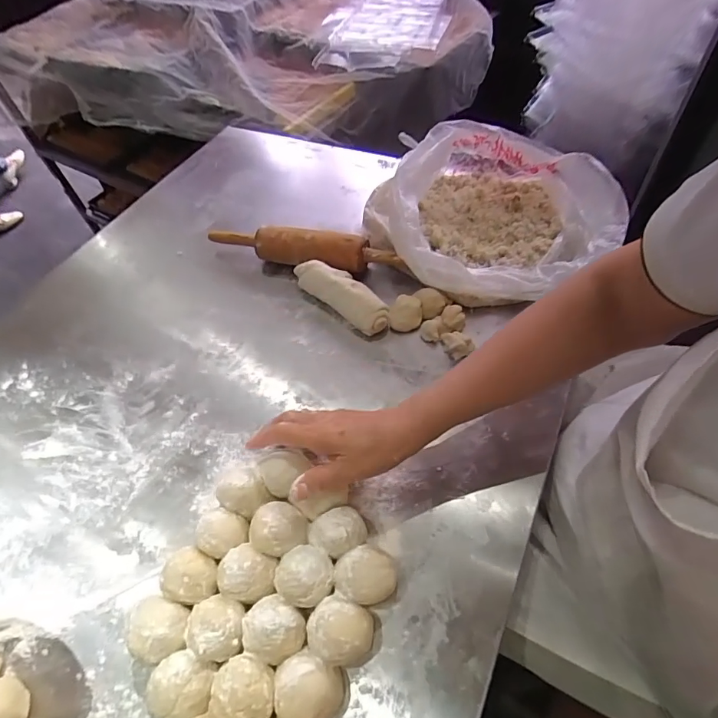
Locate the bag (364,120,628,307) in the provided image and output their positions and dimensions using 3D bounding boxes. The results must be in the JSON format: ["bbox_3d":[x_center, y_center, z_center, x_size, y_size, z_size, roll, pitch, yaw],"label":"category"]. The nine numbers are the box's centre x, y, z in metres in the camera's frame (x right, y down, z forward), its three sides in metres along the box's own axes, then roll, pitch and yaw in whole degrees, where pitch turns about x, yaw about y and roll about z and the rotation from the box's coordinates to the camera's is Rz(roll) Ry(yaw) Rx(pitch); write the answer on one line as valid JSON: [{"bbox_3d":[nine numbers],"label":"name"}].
[{"bbox_3d":[0.177,-0.210,0.643,0.293,0.135,0.318,-34,58,-18],"label":"bag"}]

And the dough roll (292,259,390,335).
[{"bbox_3d":[-0.022,-0.091,0.631,0.165,0.046,0.050,36,65,27],"label":"dough roll"}]

